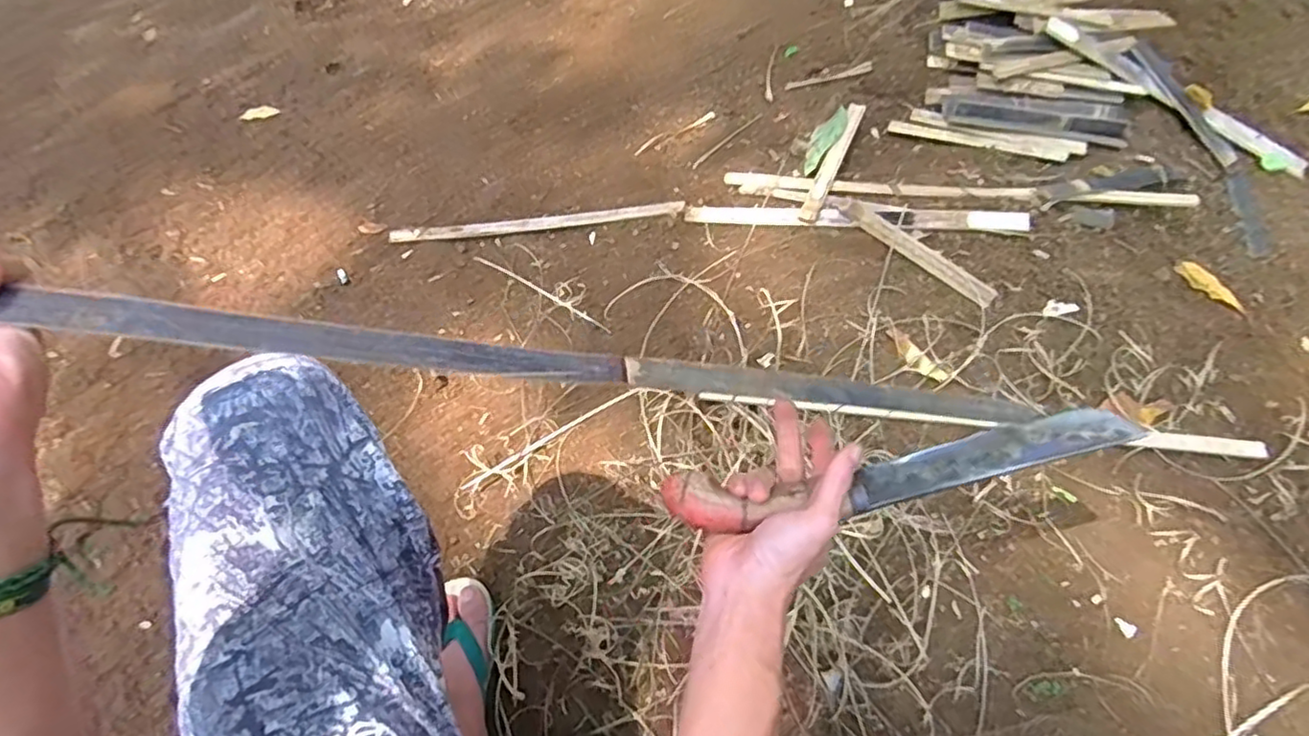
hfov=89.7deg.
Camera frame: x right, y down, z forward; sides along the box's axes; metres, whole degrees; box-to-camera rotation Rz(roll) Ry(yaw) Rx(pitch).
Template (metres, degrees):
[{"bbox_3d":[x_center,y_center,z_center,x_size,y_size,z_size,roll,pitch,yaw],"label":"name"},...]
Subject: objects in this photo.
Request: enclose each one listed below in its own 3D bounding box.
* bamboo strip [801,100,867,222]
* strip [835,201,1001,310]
[{"bbox_3d":[0.278,-0.321,1.021,0.028,0.008,0.243,21,70,16],"label":"bamboo strip"},{"bbox_3d":[0.367,-0.170,0.939,0.254,0.009,0.031,39,82,15],"label":"strip"}]

